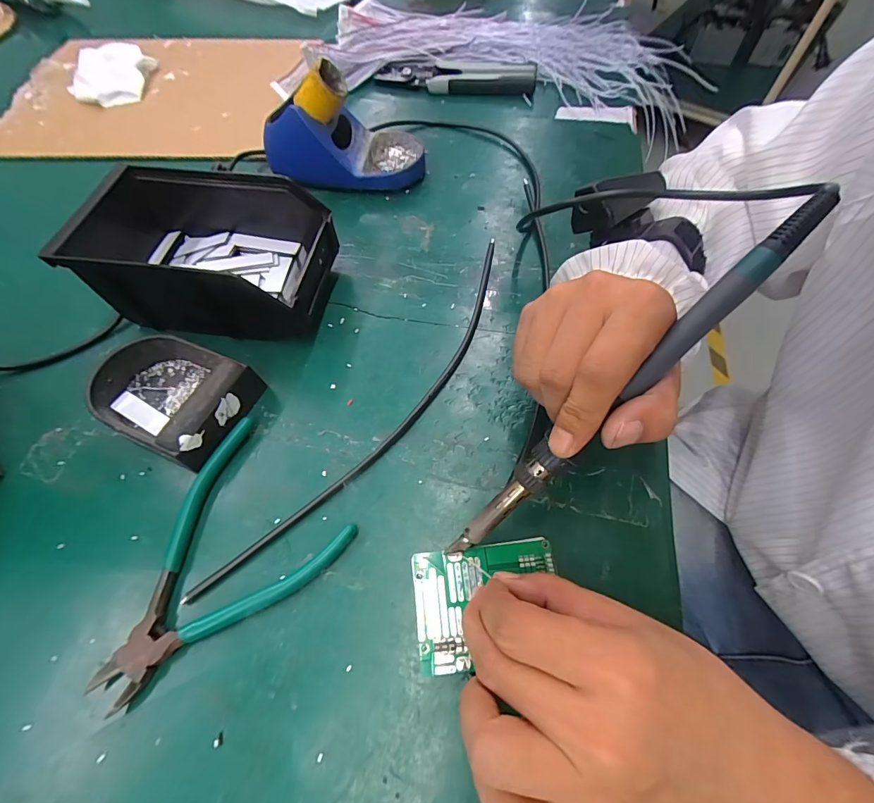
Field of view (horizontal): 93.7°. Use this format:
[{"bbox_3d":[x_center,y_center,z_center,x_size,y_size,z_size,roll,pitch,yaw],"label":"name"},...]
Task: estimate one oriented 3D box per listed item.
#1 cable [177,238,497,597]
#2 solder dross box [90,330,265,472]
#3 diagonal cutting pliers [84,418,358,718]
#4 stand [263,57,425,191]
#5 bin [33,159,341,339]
[{"bbox_3d":[-0.030,-0.002,0.296,0.047,0.004,0.341,31,68,17],"label":"cable"},{"bbox_3d":[-0.186,-0.005,0.287,0.102,0.035,0.072,20,65,12],"label":"solder dross box"},{"bbox_3d":[-0.141,0.089,0.249,0.146,0.010,0.116,-39,68,-17],"label":"diagonal cutting pliers"},{"bbox_3d":[-0.090,-0.260,0.390,0.150,0.086,0.077,-3,62,0],"label":"stand"},{"bbox_3d":[-0.181,-0.120,0.324,0.185,0.076,0.114,6,63,5],"label":"bin"}]

